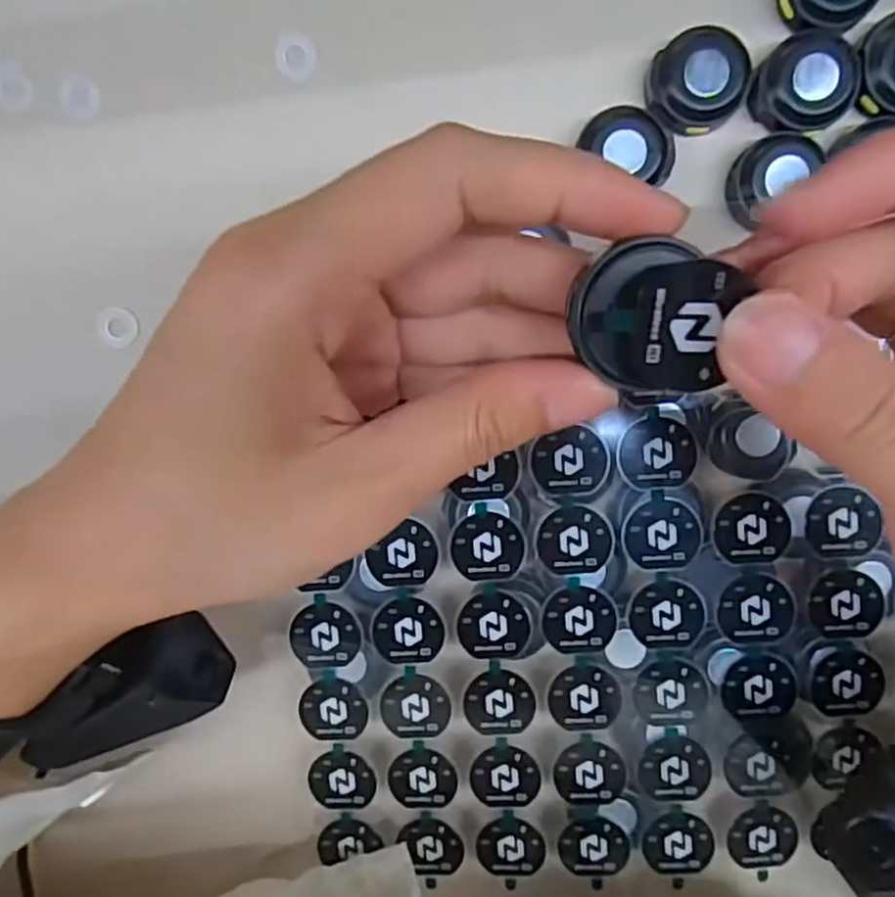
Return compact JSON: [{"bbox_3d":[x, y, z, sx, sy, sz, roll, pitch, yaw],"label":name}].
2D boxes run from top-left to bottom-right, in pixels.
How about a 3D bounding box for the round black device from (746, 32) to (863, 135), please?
[{"bbox_3d":[0.113,-0.115,0.215,0.031,0.009,0.029,0,95,4],"label":"round black device"}]

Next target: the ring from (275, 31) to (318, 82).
[{"bbox_3d":[-0.051,-0.131,0.229,0.014,0.004,0.014,0,95,4],"label":"ring"}]

